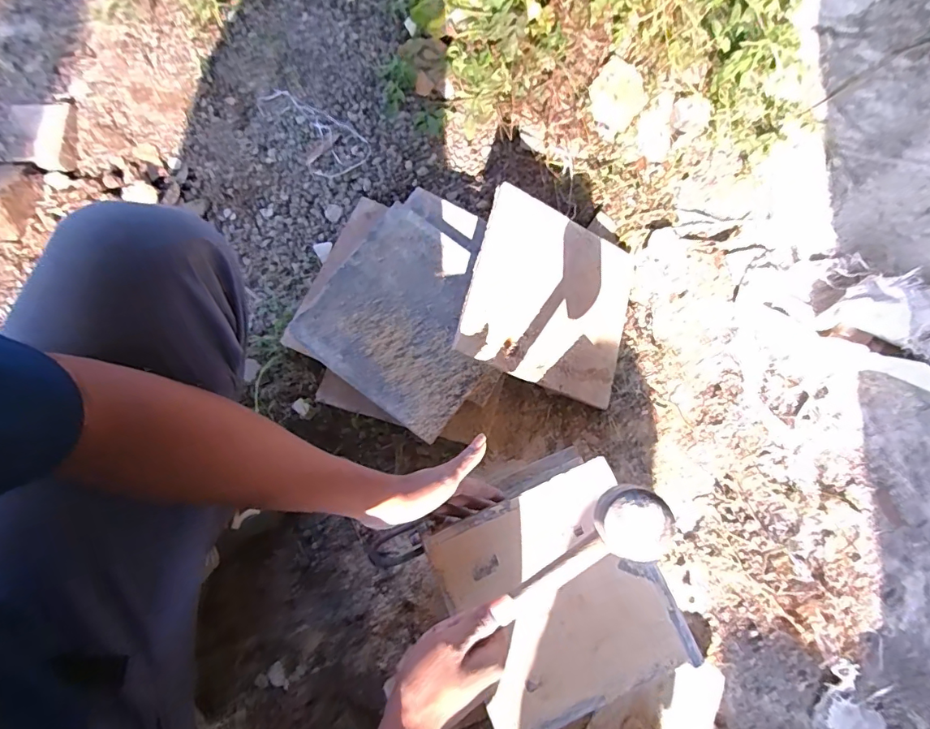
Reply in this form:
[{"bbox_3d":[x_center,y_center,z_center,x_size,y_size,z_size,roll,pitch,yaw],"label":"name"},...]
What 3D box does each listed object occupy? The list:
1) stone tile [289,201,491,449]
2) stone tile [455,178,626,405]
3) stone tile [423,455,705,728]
[{"bbox_3d":[-0.071,-0.064,0.640,0.246,0.024,0.246,37,77,8],"label":"stone tile"},{"bbox_3d":[0.126,-0.090,0.652,0.254,0.014,0.239,20,77,-23],"label":"stone tile"},{"bbox_3d":[0.100,0.250,0.505,0.221,0.012,0.222,-24,76,-4],"label":"stone tile"}]

